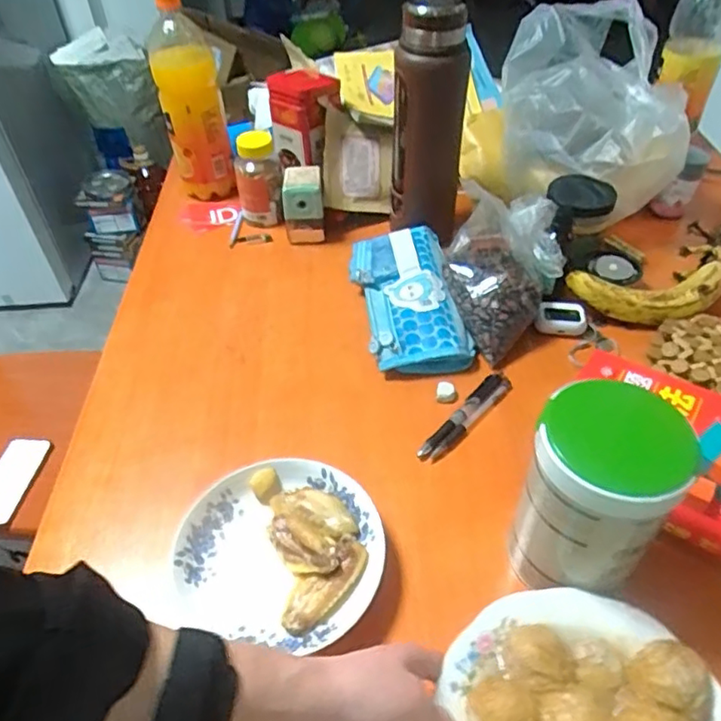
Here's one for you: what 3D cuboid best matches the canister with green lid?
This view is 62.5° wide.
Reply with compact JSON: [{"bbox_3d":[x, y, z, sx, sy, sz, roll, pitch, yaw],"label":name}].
[{"bbox_3d":[0.171,0.106,0.445,0.094,0.163,0.093,-1,46,1],"label":"canister with green lid"}]

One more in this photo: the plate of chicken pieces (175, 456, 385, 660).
[{"bbox_3d":[-0.064,0.156,0.505,0.162,0.033,0.150,-2,46,2],"label":"plate of chicken pieces"}]

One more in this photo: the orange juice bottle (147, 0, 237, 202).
[{"bbox_3d":[-0.243,-0.364,0.857,0.087,0.267,0.081,-14,47,-9],"label":"orange juice bottle"}]

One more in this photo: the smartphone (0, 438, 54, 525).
[{"bbox_3d":[-0.584,0.201,0.993,0.080,0.010,0.152,15,58,-1],"label":"smartphone"}]

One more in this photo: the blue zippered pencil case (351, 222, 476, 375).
[{"bbox_3d":[0.057,-0.079,0.717,0.114,0.045,0.222,-7,46,-3],"label":"blue zippered pencil case"}]

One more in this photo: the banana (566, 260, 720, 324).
[{"bbox_3d":[0.340,-0.077,0.697,0.185,0.038,0.062,-4,46,1],"label":"banana"}]

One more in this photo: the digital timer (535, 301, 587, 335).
[{"bbox_3d":[0.234,-0.050,0.699,0.060,0.021,0.039,1,82,-5],"label":"digital timer"}]

